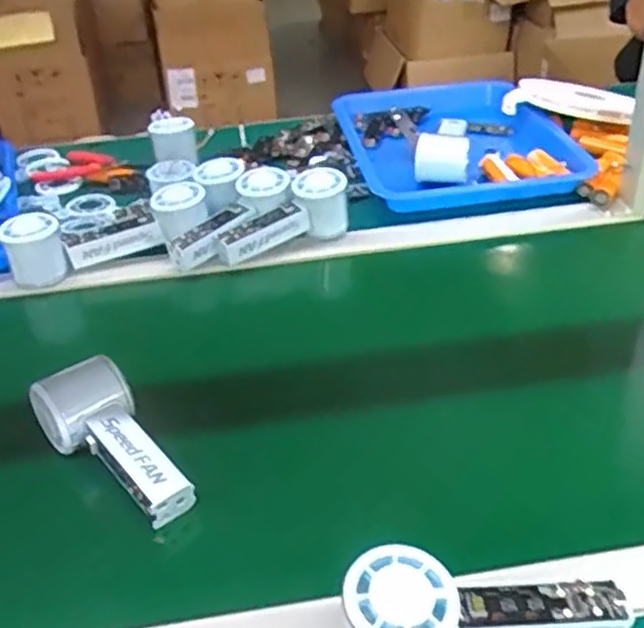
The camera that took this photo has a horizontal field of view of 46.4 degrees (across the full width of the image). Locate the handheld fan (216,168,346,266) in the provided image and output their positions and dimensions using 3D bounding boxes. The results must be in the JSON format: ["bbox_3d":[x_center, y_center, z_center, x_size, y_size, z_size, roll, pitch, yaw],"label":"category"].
[{"bbox_3d":[-0.039,-0.097,0.807,0.151,0.064,0.044,-31,42,-12],"label":"handheld fan"}]

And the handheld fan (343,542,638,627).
[{"bbox_3d":[0.088,0.162,0.393,0.146,0.062,0.051,1,36,5],"label":"handheld fan"}]

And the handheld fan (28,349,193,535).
[{"bbox_3d":[-0.151,0.091,0.531,0.065,0.049,0.137,-23,40,-26],"label":"handheld fan"}]

